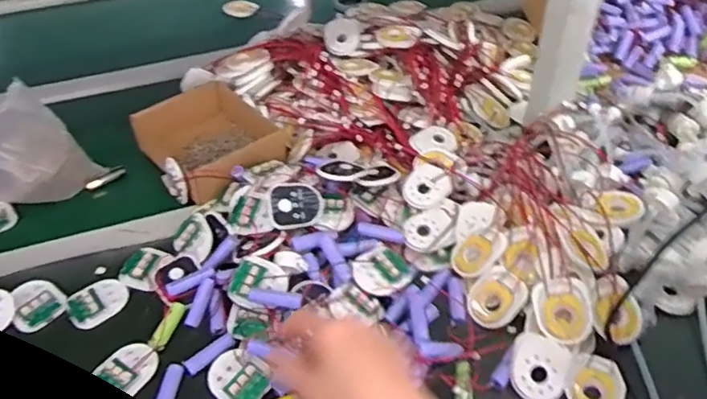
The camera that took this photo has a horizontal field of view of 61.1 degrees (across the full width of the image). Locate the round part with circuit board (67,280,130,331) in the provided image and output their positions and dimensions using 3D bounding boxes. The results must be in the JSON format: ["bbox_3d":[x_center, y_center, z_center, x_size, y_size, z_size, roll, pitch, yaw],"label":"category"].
[{"bbox_3d":[-0.260,0.106,0.612,0.058,0.006,0.048,-35,53,-28],"label":"round part with circuit board"}]

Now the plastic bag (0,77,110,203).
[{"bbox_3d":[-0.386,-0.059,0.696,0.132,0.147,0.089,-28,50,-23],"label":"plastic bag"}]

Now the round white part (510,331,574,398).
[{"bbox_3d":[0.160,0.147,0.519,0.047,0.008,0.055,23,72,14],"label":"round white part"}]

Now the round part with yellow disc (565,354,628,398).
[{"bbox_3d":[0.211,0.161,0.512,0.054,0.005,0.043,-34,53,-28],"label":"round part with yellow disc"}]

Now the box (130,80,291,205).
[{"bbox_3d":[-0.177,-0.073,0.771,0.150,0.064,0.177,-31,51,-26],"label":"box"}]

